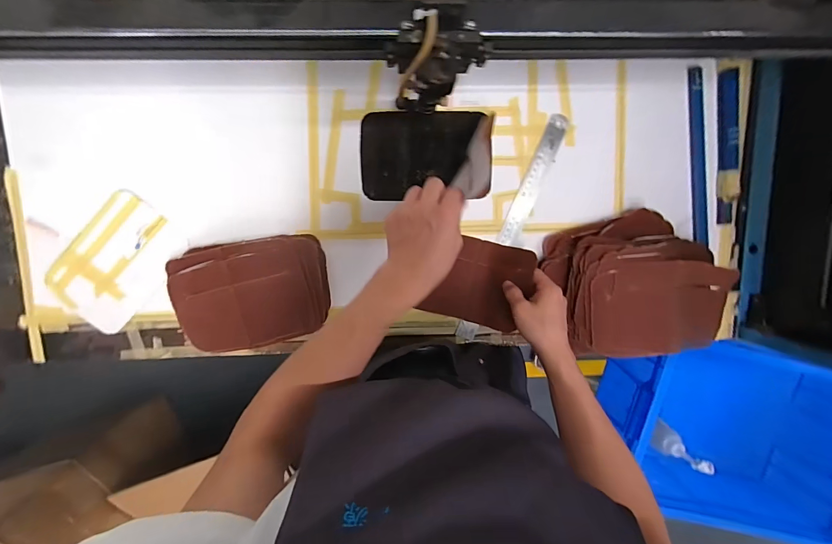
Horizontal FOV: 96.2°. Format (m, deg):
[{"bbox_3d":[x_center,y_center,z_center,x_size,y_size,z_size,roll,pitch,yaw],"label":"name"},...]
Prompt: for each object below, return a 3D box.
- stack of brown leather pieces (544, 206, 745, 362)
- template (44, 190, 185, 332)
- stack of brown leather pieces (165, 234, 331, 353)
[{"bbox_3d":[0.341,0.019,0.576,0.267,0.089,0.206,-2,98,-2],"label":"stack of brown leather pieces"},{"bbox_3d":[-0.455,-0.014,0.570,0.132,0.009,0.200,40,92,-11],"label":"template"},{"bbox_3d":[-0.252,0.034,0.575,0.228,0.031,0.159,-11,99,-2],"label":"stack of brown leather pieces"}]

